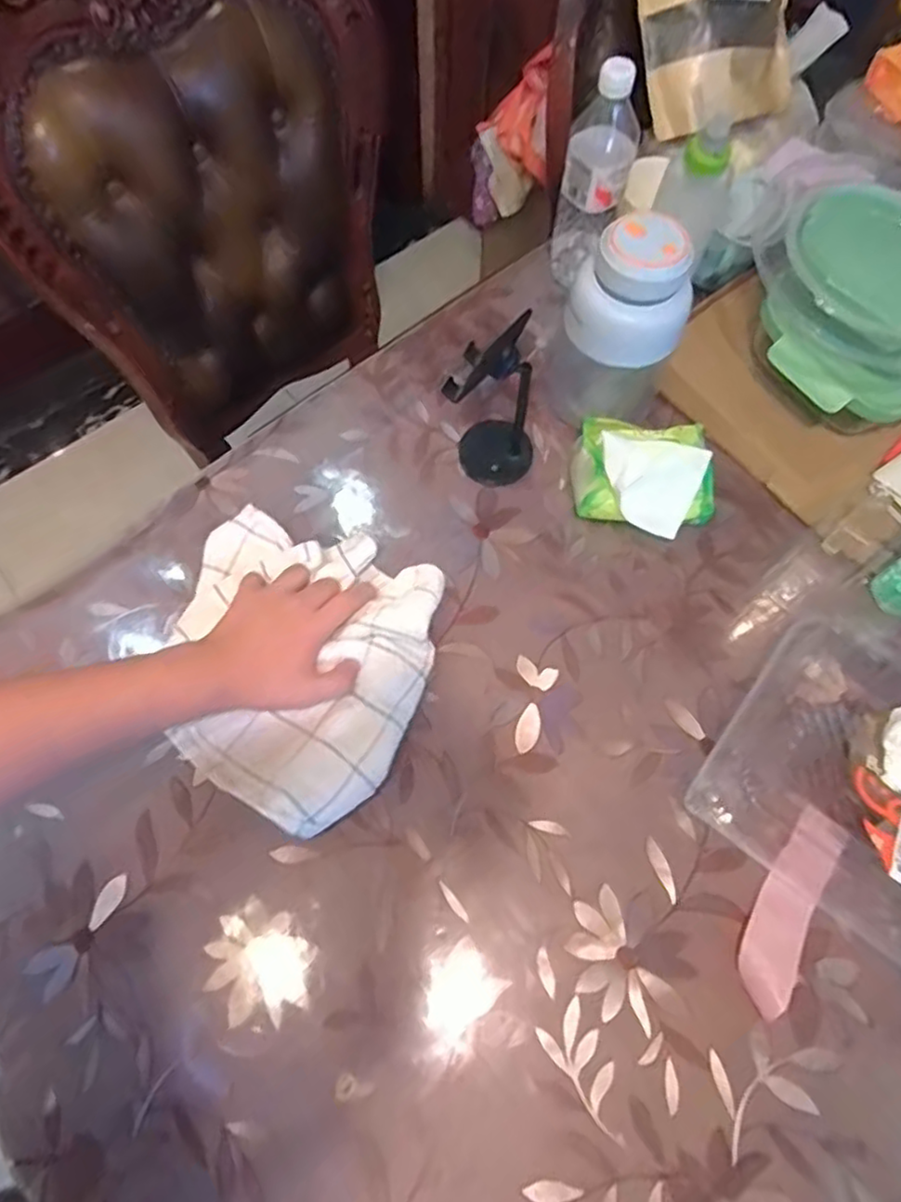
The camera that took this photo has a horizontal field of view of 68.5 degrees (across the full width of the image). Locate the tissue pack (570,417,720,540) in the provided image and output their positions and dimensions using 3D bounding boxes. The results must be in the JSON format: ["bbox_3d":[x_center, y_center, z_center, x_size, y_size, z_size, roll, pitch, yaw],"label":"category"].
[{"bbox_3d":[0.191,-0.121,0.659,0.133,0.076,0.100,6,67,2],"label":"tissue pack"}]

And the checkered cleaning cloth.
[{"bbox_3d":[-0.144,0.051,0.592,0.237,0.037,0.253,19,68,9],"label":"checkered cleaning cloth"}]

